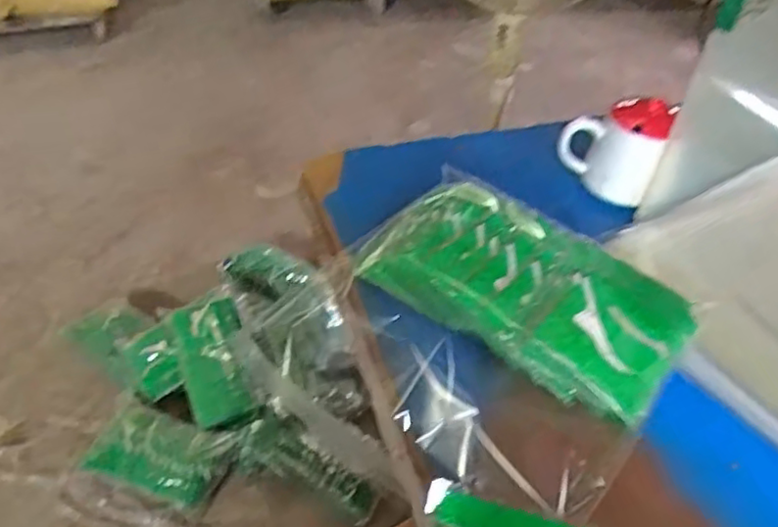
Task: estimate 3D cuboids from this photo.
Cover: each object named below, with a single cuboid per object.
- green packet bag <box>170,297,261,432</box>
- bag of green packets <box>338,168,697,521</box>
[{"bbox_3d":[-0.358,0.201,1.331,0.155,0.050,0.270,-19,70,11],"label":"green packet bag"},{"bbox_3d":[0.085,0.052,0.555,0.281,0.057,0.264,29,49,25],"label":"bag of green packets"}]

